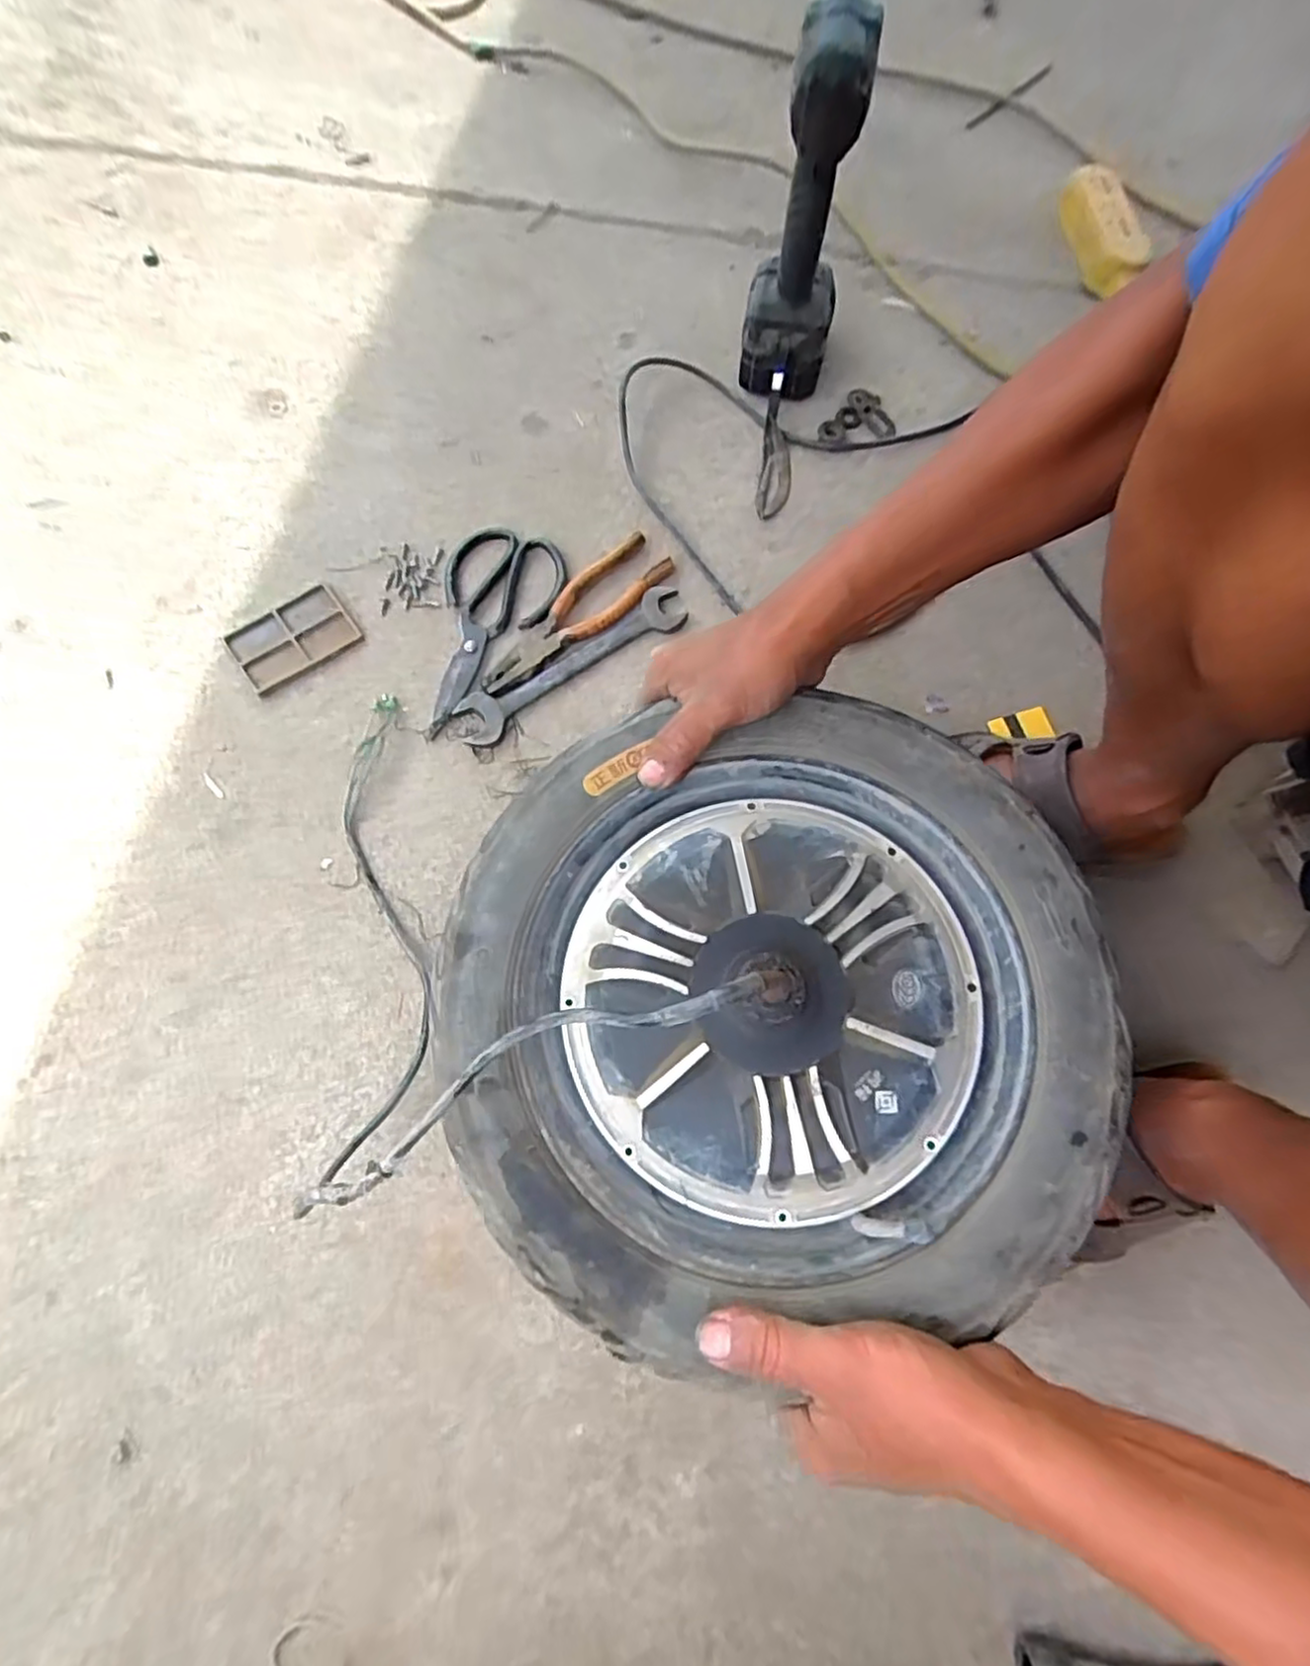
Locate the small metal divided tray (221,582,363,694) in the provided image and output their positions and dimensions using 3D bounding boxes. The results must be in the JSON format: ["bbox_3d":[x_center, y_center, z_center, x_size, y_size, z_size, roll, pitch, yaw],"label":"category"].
[{"bbox_3d":[-0.315,-0.172,0.613,0.100,0.006,0.072,-32,76,-10],"label":"small metal divided tray"}]

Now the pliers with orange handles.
[{"bbox_3d":[-0.070,-0.191,0.617,0.197,0.018,0.053,-41,78,-12],"label":"pliers with orange handles"}]

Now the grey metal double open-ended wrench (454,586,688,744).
[{"bbox_3d":[-0.071,-0.147,0.609,0.219,0.007,0.043,-33,76,-11],"label":"grey metal double open-ended wrench"}]

